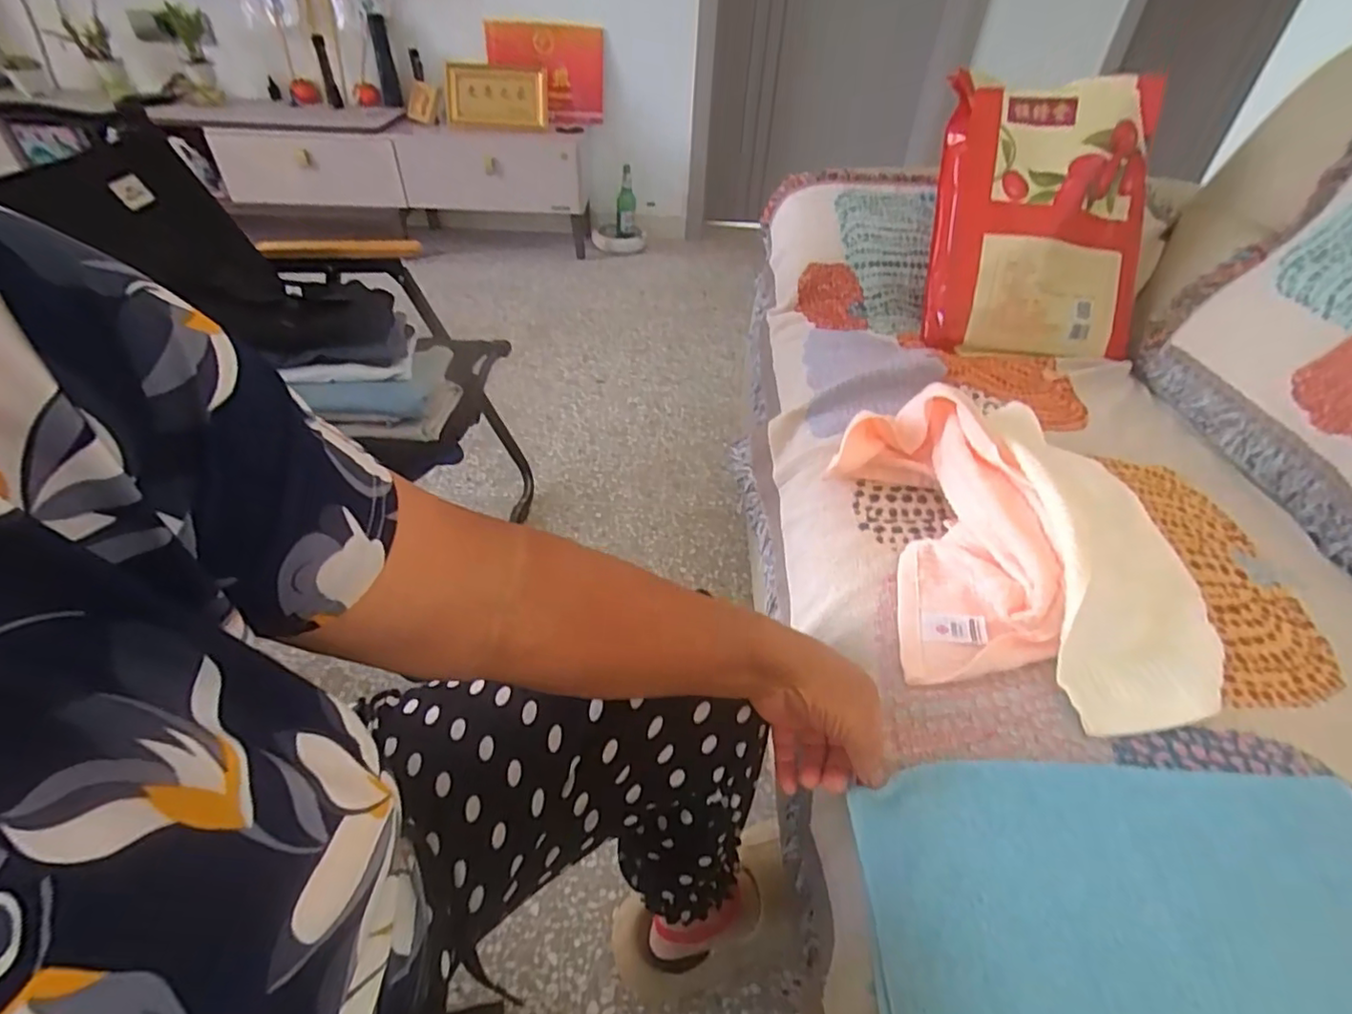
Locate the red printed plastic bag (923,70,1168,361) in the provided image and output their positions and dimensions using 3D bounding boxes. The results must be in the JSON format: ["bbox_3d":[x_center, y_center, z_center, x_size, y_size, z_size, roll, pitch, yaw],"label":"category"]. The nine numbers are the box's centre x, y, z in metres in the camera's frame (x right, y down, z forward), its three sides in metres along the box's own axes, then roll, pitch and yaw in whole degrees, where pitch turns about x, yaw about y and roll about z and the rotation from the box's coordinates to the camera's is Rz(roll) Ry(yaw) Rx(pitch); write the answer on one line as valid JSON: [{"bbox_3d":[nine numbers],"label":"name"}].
[{"bbox_3d":[0.557,-0.423,0.909,0.328,0.383,0.090,2,14,-6],"label":"red printed plastic bag"}]

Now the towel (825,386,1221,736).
[{"bbox_3d":[0.304,0.018,0.546,0.264,0.085,0.347,-2,41,-6],"label":"towel"}]

